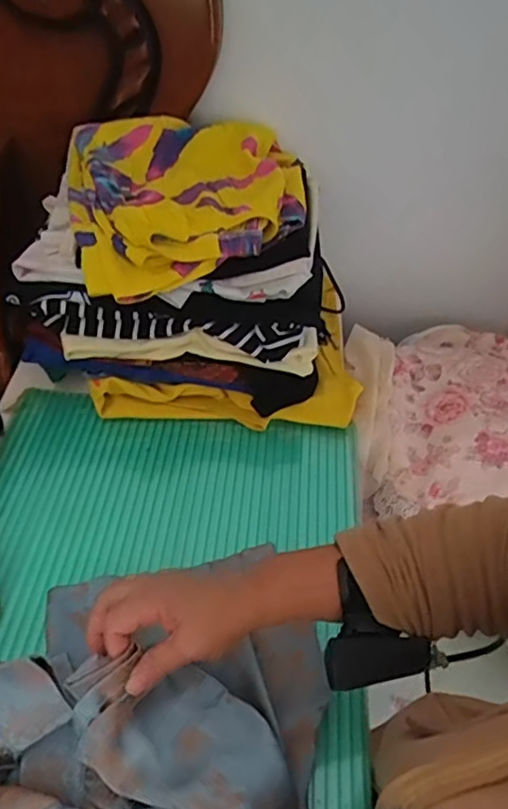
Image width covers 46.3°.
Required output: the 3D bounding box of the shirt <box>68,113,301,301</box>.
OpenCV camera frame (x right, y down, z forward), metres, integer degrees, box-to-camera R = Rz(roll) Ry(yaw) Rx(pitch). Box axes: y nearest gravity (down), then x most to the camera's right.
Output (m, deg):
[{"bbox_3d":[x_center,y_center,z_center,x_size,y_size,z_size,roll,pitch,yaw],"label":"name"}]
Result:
[{"bbox_3d":[-0.067,-0.246,0.692,0.282,0.083,0.245,-10,48,-13],"label":"shirt"}]

